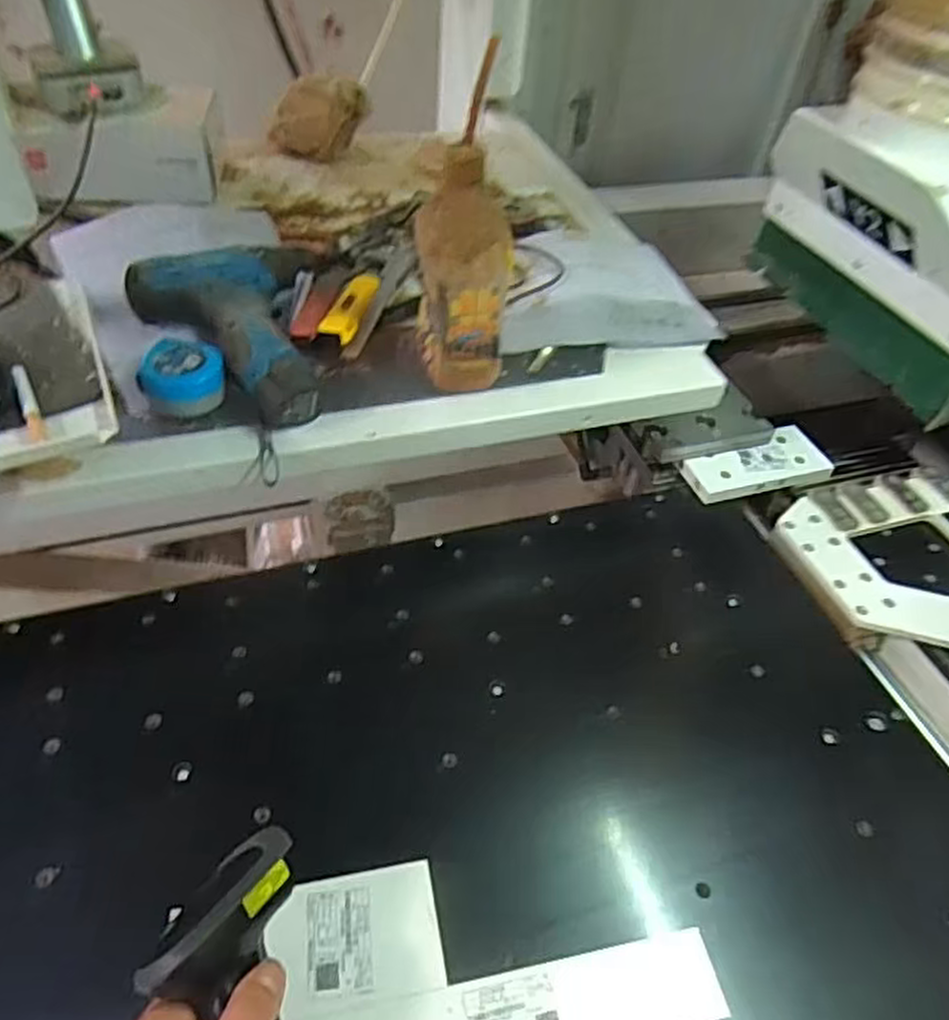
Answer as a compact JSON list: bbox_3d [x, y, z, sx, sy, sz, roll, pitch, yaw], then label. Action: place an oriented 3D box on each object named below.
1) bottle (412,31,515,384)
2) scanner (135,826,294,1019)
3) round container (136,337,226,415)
[{"bbox_3d":[-0.008,-0.219,0.596,0.080,0.240,0.084,4,46,-2],"label":"bottle"},{"bbox_3d":[-0.124,0.266,0.388,0.083,0.051,0.164,-14,67,-19],"label":"scanner"},{"bbox_3d":[-0.242,-0.115,0.617,0.060,0.035,0.072,-10,48,-16],"label":"round container"}]

